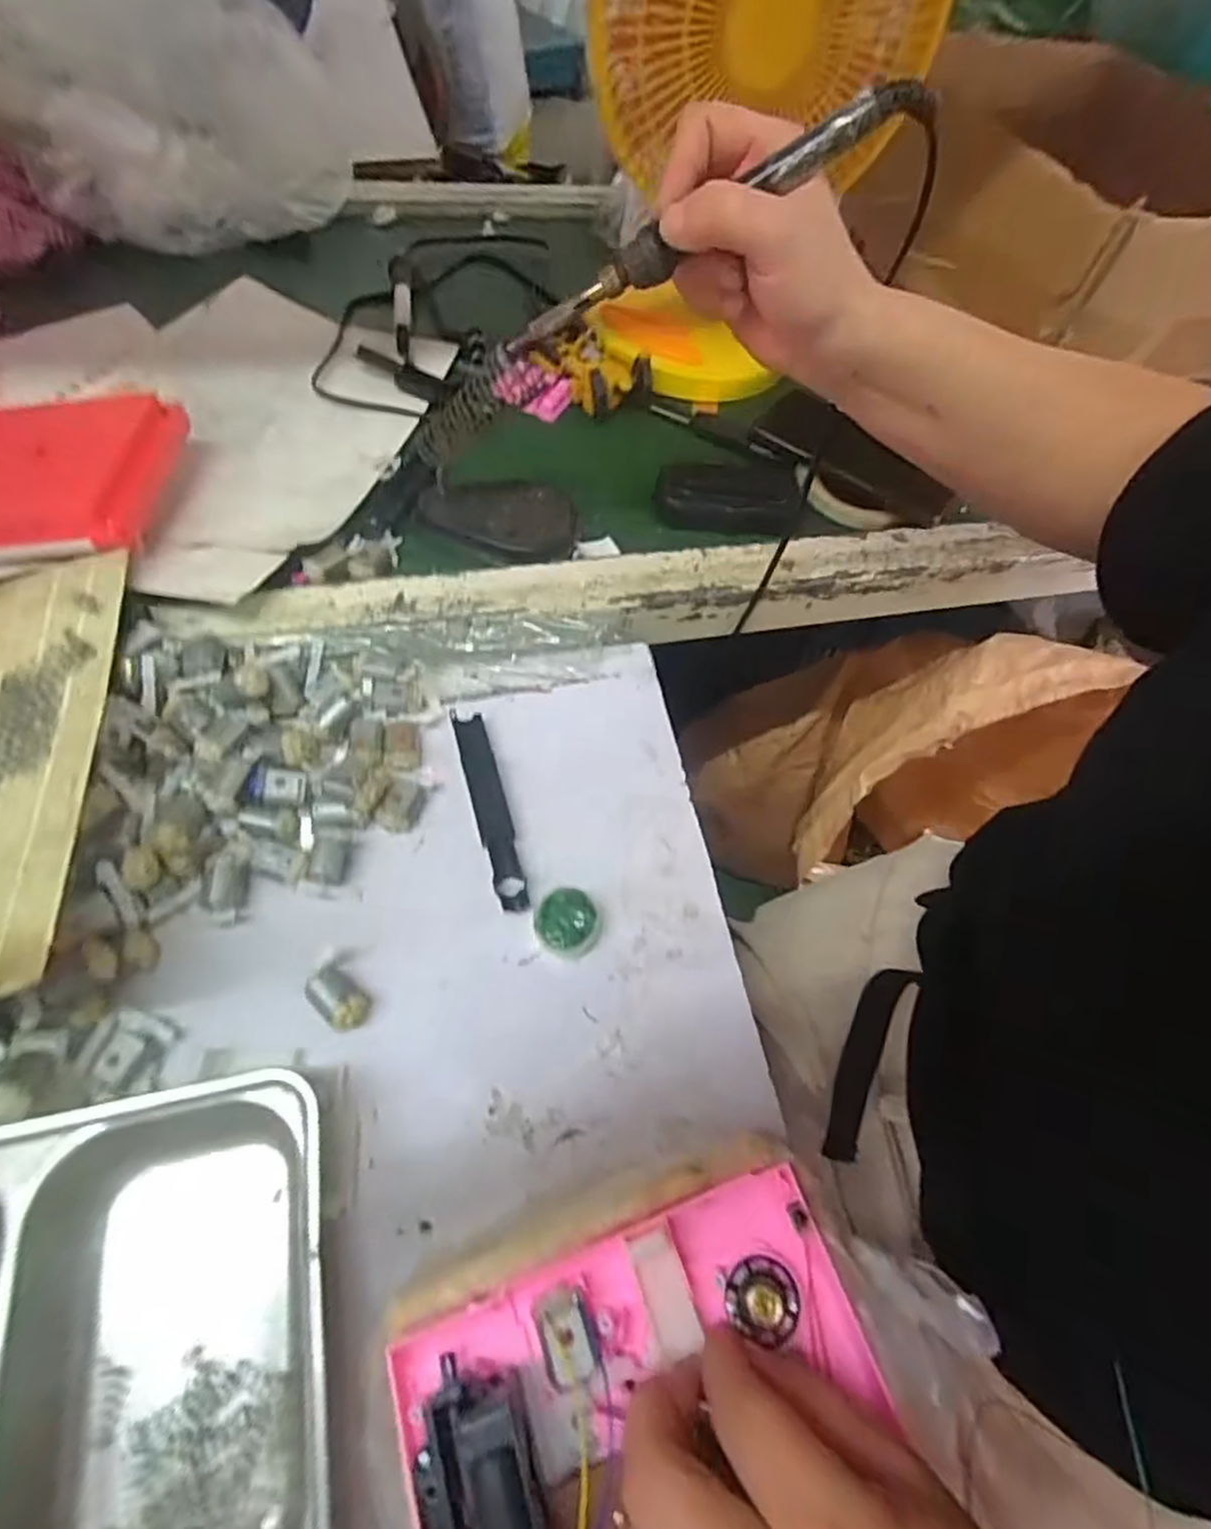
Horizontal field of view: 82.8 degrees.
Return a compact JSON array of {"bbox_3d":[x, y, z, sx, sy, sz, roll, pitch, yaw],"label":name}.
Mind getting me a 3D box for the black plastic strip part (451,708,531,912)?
[{"bbox_3d":[-0.065,0.025,0.386,0.019,0.008,0.121,-13,62,-14],"label":"black plastic strip part"}]

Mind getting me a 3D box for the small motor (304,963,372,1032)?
[{"bbox_3d":[-0.128,0.111,0.328,0.030,0.020,0.020,36,62,14],"label":"small motor"}]

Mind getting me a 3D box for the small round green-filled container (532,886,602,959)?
[{"bbox_3d":[-0.019,0.081,0.354,0.033,0.018,0.032,3,59,-5],"label":"small round green-filled container"}]

